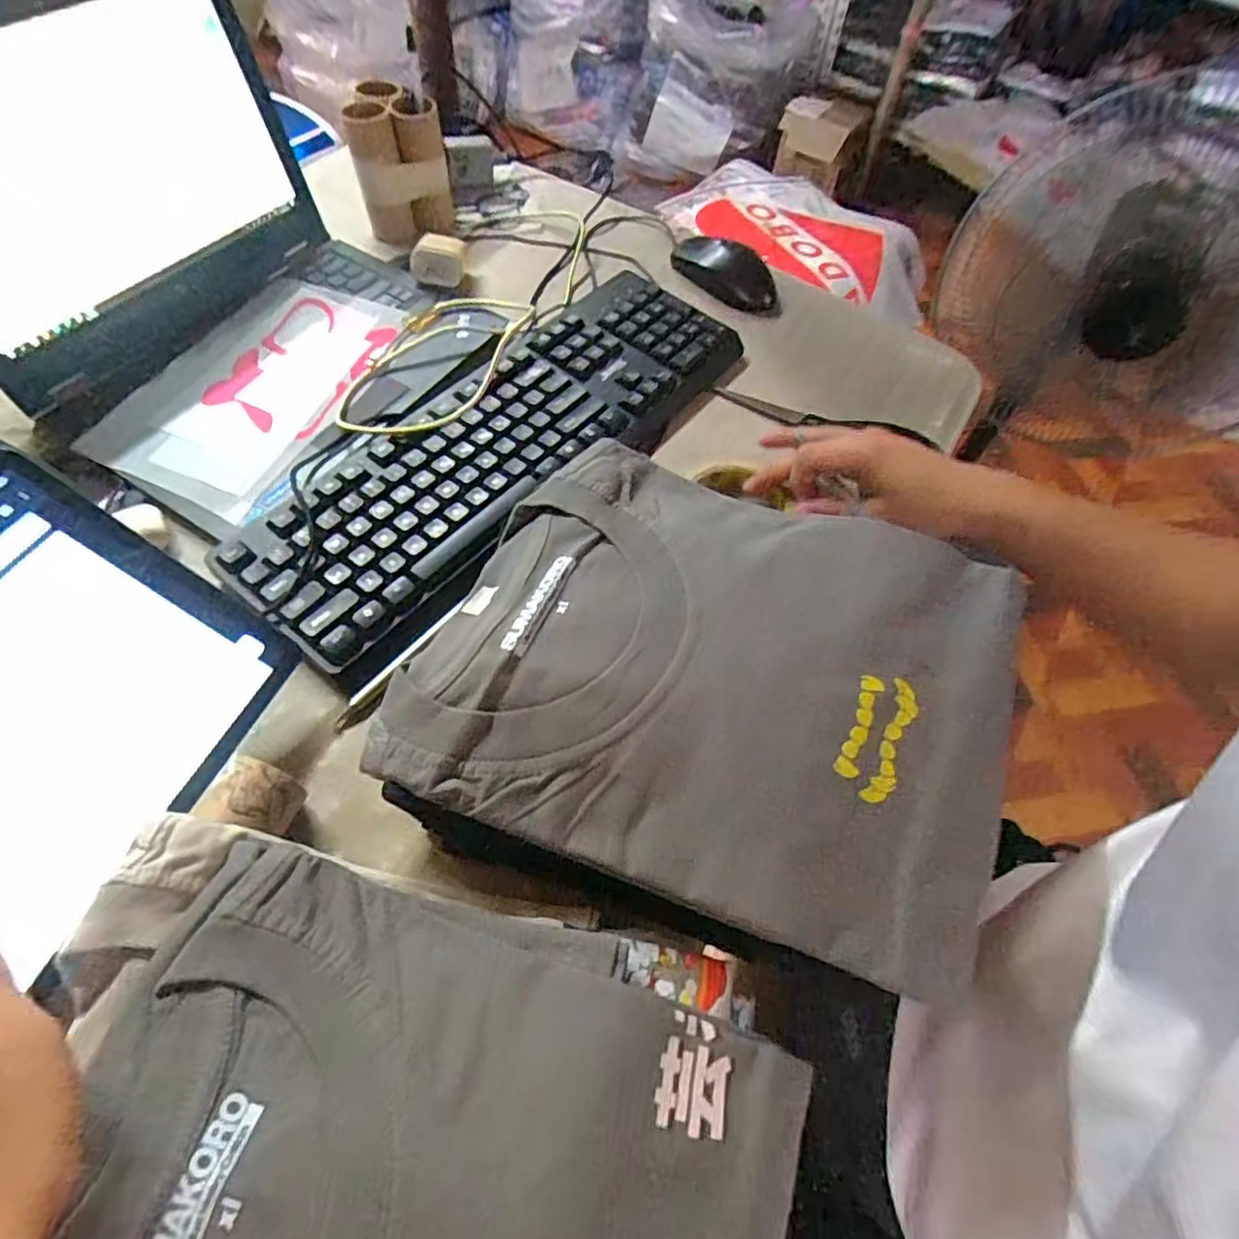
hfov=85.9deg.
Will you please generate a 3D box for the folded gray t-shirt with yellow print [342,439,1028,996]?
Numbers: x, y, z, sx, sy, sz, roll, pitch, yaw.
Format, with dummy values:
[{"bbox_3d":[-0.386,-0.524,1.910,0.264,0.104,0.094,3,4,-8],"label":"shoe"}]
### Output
[{"bbox_3d":[0.052,0.019,0.333,0.273,0.032,0.226,20,58,8],"label":"folded gray t-shirt with yellow print"}]

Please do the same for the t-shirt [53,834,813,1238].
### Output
[{"bbox_3d":[-0.073,0.212,0.234,0.259,0.038,0.188,18,58,7],"label":"t-shirt"}]

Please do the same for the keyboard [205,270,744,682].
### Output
[{"bbox_3d":[-0.090,-0.148,0.511,0.164,0.028,0.435,36,62,17],"label":"keyboard"}]

